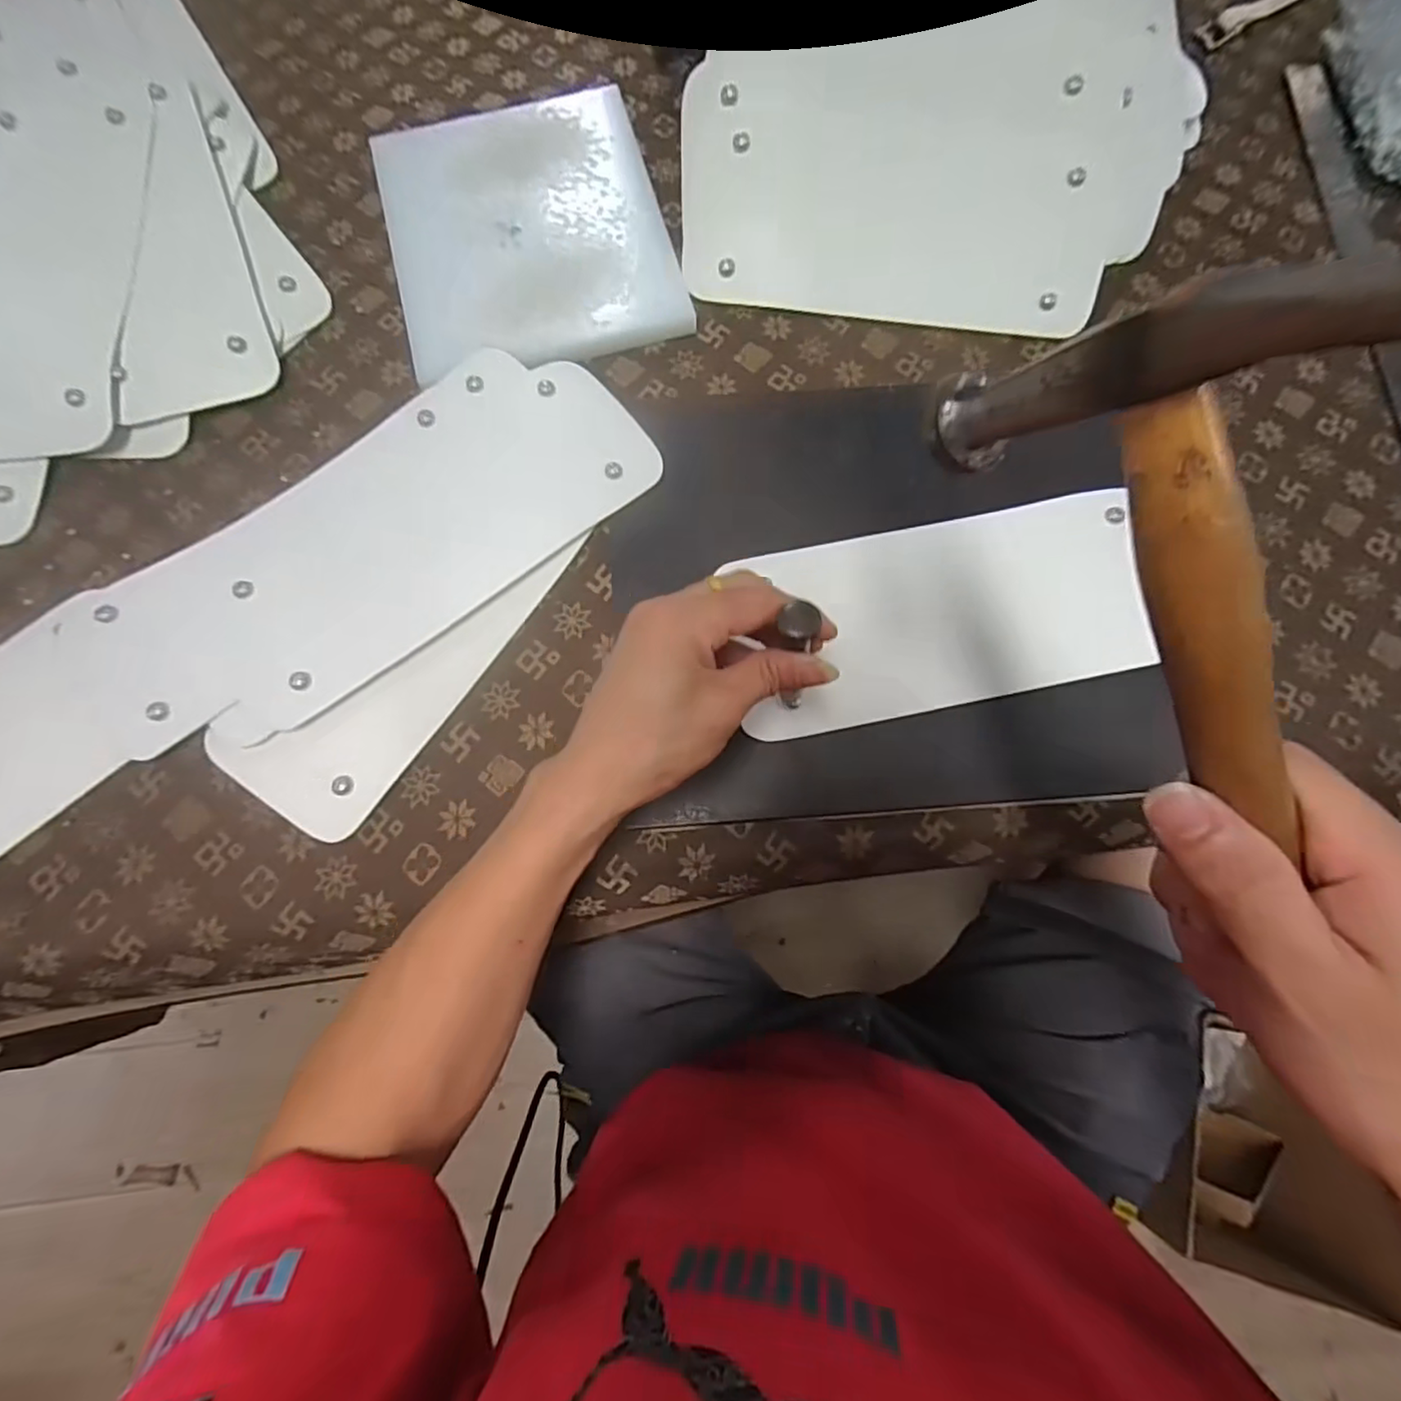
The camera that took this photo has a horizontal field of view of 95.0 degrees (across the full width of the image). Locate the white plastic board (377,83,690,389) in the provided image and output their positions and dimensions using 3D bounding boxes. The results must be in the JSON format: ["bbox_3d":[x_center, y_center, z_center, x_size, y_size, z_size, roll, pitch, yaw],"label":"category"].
[{"bbox_3d":[-0.130,-0.351,0.480,0.196,0.021,0.220,-16,77,-3],"label":"white plastic board"}]

